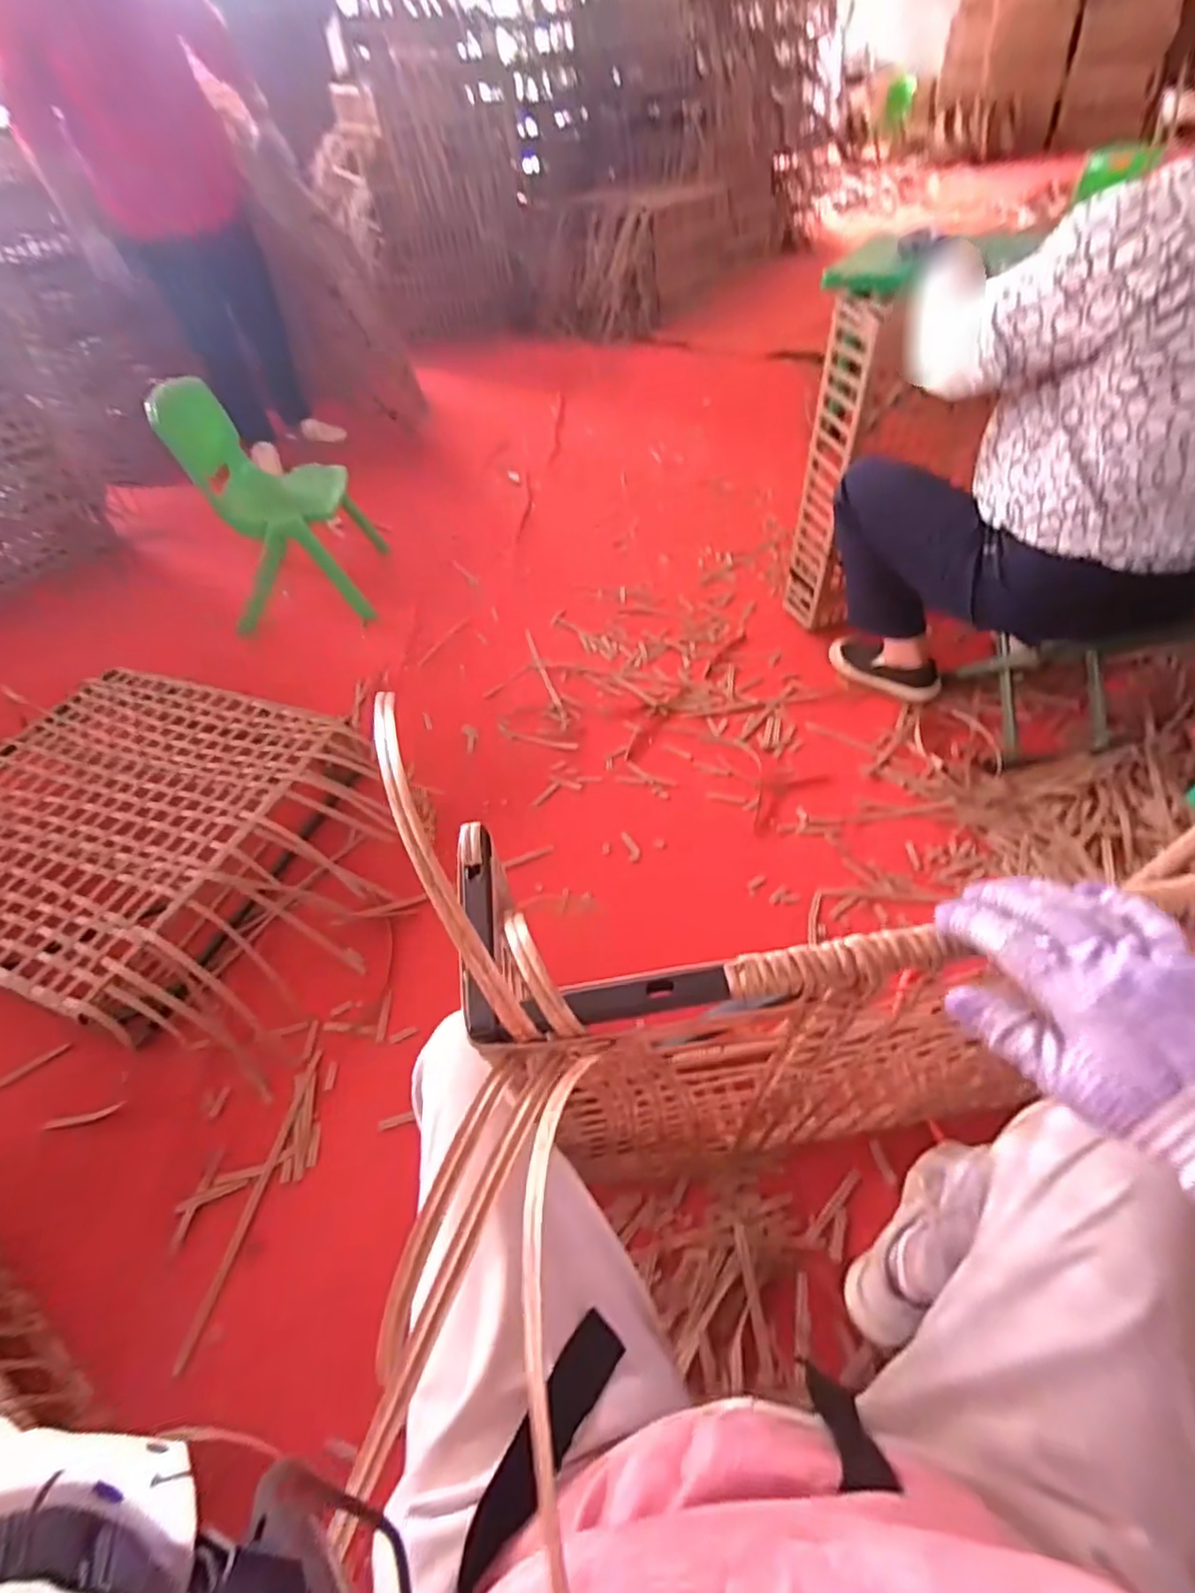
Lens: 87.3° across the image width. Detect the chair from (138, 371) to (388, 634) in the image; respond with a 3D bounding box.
[{"bbox_3d":[-0.813,-0.753,1.592,0.350,0.469,0.426,-9,50,-3],"label":"chair"}]

